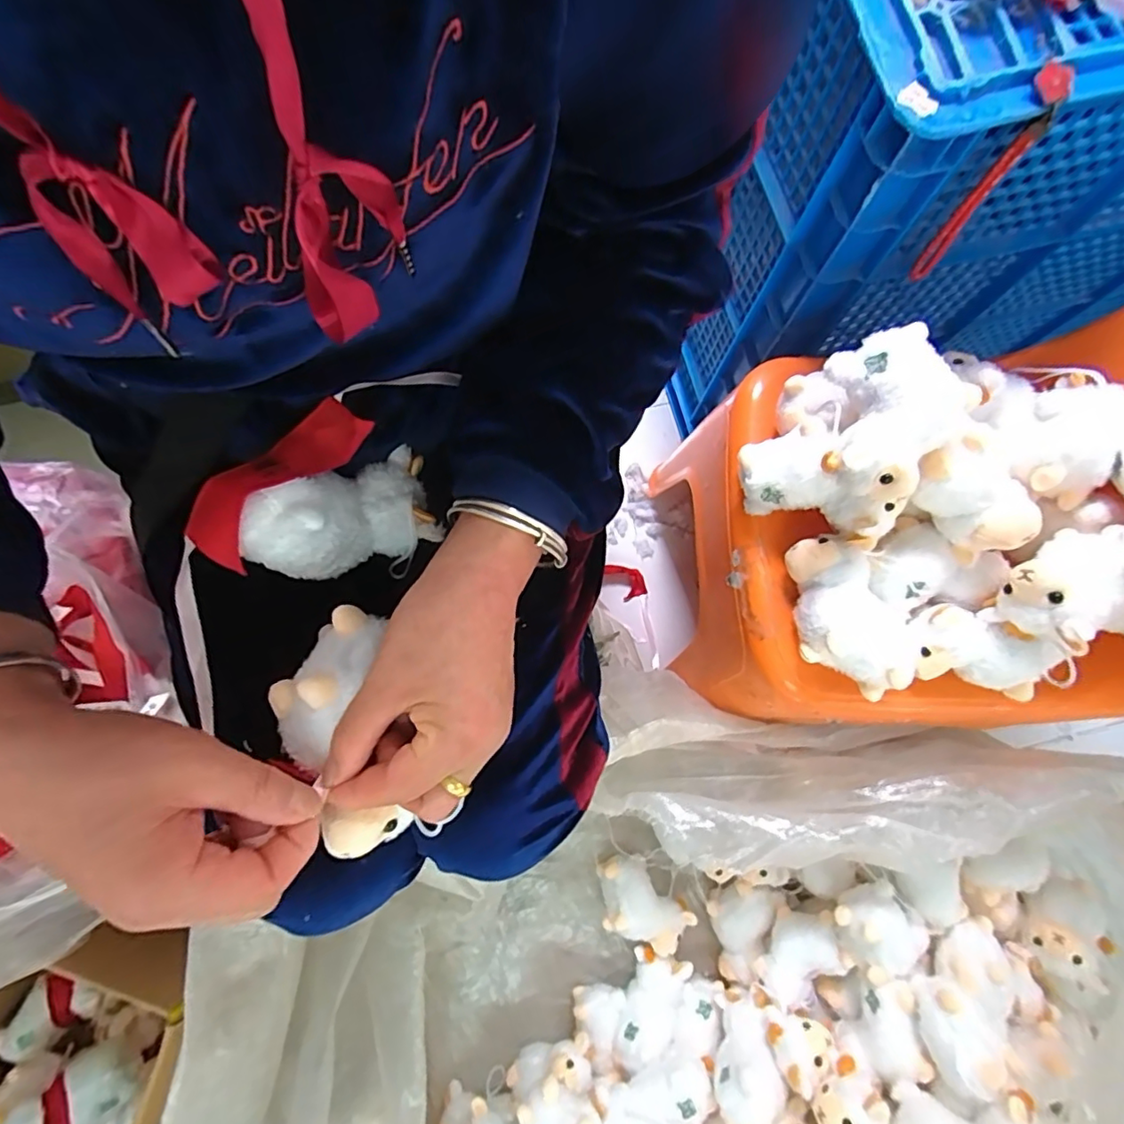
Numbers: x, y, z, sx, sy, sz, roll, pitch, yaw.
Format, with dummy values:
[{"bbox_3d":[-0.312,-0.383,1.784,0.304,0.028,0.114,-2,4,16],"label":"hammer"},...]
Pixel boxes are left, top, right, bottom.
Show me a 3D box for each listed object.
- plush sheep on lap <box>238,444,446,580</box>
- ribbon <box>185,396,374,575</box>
[{"bbox_3d":[-0.132,-0.023,0.342,0.057,0.057,0.118,54,38,9],"label":"plush sheep on lap"},{"bbox_3d":[-0.156,-0.047,0.309,0.038,0.026,0.107,38,81,7],"label":"ribbon"}]

